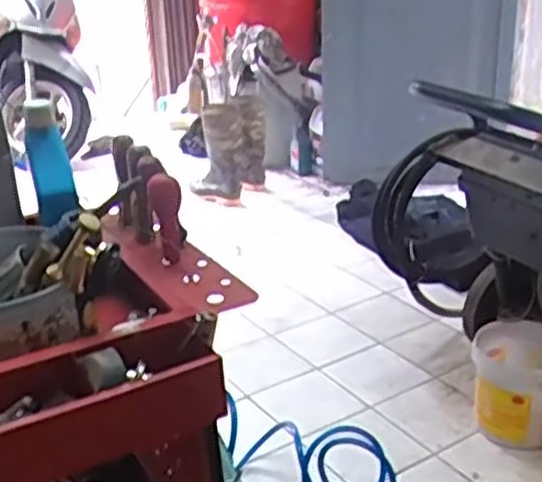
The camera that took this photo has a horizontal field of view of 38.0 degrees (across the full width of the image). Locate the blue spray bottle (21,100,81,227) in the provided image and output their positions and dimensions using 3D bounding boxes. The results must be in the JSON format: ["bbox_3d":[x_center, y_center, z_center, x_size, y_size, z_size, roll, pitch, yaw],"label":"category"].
[{"bbox_3d":[-0.243,-0.087,0.863,0.043,0.136,0.031,-12,-13,-16],"label":"blue spray bottle"}]

